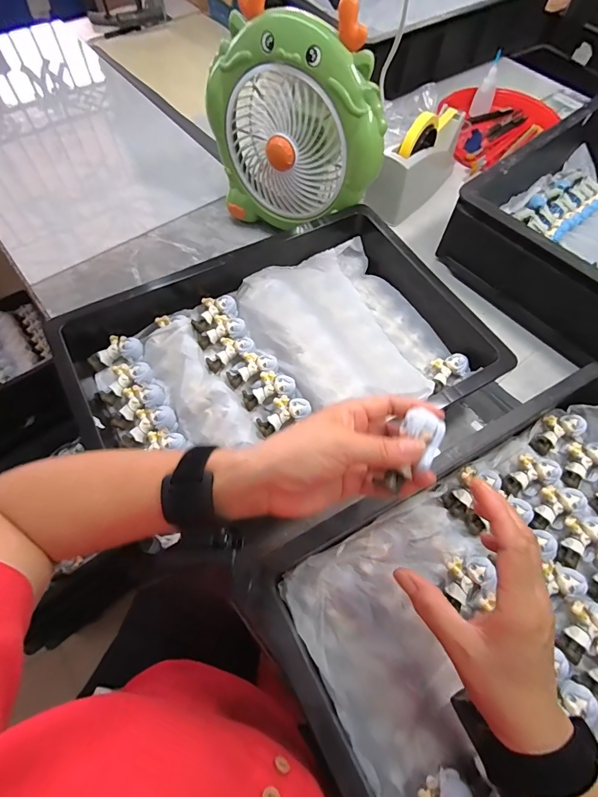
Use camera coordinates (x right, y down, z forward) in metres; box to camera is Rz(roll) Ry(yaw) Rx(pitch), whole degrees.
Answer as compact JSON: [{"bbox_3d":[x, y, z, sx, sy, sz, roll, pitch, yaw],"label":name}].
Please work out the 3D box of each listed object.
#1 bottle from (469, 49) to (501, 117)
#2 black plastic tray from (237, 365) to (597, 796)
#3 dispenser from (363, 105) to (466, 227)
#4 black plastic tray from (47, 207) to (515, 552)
[{"bbox_3d":[0.378,-0.622,0.747,0.038,0.097,0.034,22,64,9],"label":"bottle"},{"bbox_3d":[0.222,0.177,0.338,0.448,0.071,0.303,-28,67,-15],"label":"black plastic tray"},{"bbox_3d":[0.203,-0.397,0.628,0.060,0.116,0.218,36,67,15],"label":"dispenser"},{"bbox_3d":[-0.015,-0.065,0.465,0.479,0.067,0.317,-24,66,-13],"label":"black plastic tray"}]

